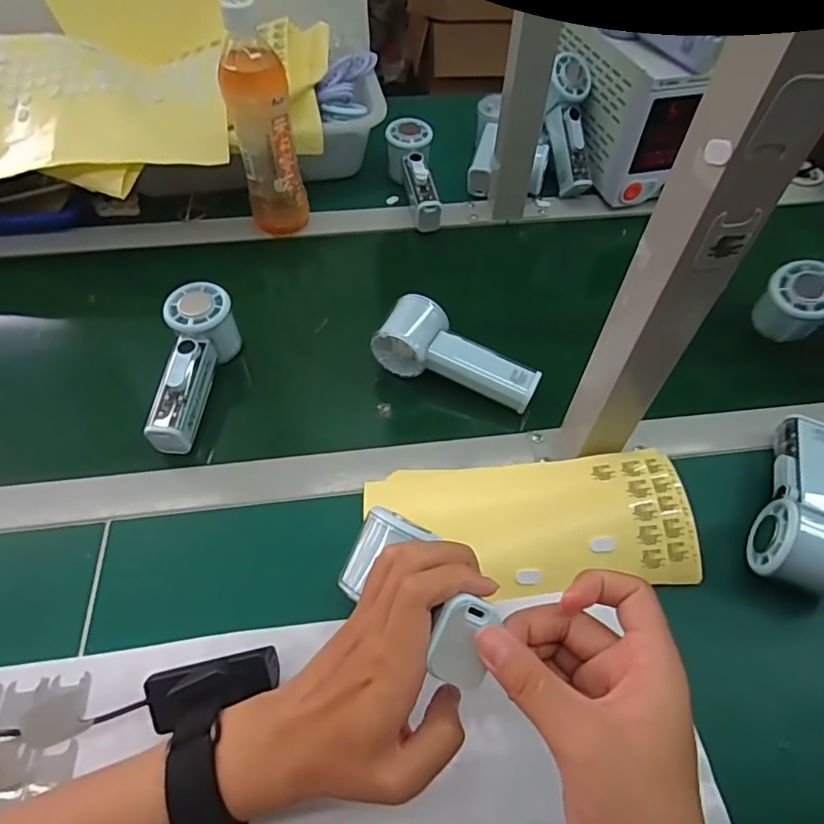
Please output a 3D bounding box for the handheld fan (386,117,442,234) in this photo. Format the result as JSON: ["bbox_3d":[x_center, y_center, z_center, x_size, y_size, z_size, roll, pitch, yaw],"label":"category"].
[{"bbox_3d":[0.001,-0.287,0.650,0.057,0.058,0.146,-2,55,-4],"label":"handheld fan"}]

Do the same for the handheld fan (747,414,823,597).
[{"bbox_3d":[0.298,0.062,0.408,0.062,0.050,0.155,18,56,10],"label":"handheld fan"}]

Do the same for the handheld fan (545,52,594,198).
[{"bbox_3d":[0.192,-0.350,0.657,0.048,0.035,0.160,-4,97,-3],"label":"handheld fan"}]

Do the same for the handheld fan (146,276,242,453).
[{"bbox_3d":[-0.192,-0.039,0.476,0.052,0.050,0.151,2,54,-1],"label":"handheld fan"}]

